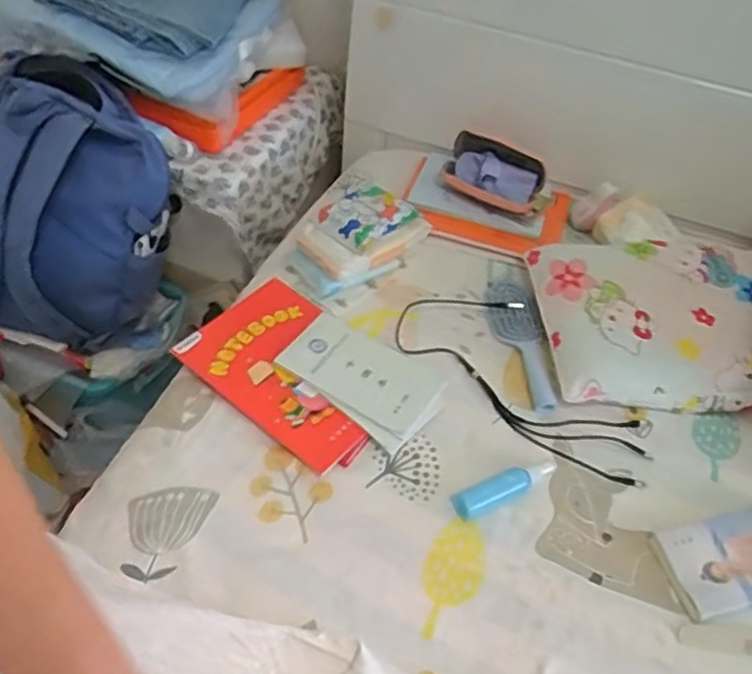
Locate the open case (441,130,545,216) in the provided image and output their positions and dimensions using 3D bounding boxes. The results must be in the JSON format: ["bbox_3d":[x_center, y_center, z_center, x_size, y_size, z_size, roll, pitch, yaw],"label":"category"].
[{"bbox_3d":[0.181,-0.254,1.079,0.157,0.082,0.076,25,51,18],"label":"open case"}]

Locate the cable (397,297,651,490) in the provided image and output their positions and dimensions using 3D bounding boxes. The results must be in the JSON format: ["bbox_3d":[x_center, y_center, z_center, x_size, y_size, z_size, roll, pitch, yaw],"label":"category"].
[{"bbox_3d":[0.194,0.045,0.892,0.364,0.034,0.159,32,51,22],"label":"cable"}]

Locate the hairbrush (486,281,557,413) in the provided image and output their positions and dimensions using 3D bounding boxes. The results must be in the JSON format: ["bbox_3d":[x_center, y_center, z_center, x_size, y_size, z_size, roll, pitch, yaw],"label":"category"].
[{"bbox_3d":[0.191,0.001,0.921,0.062,0.029,0.221,-2,47,-8],"label":"hairbrush"}]

